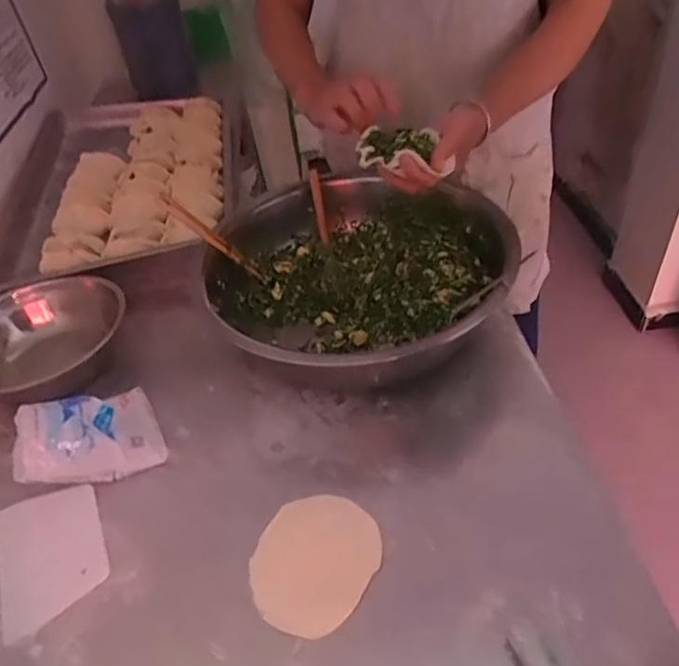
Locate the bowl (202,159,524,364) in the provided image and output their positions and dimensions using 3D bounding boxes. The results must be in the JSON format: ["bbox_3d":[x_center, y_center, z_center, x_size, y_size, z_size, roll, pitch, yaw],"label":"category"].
[{"bbox_3d":[0.016,-0.067,0.744,0.367,0.125,0.364,-4,43,4],"label":"bowl"}]

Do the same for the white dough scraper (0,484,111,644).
[{"bbox_3d":[-0.296,0.225,0.585,0.101,0.004,0.145,-22,47,-16],"label":"white dough scraper"}]

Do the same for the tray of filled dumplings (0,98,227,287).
[{"bbox_3d":[-0.399,-0.298,1.062,0.370,0.069,0.586,-8,43,-1],"label":"tray of filled dumplings"}]

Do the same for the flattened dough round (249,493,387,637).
[{"bbox_3d":[-0.024,0.215,0.546,0.111,0.004,0.131,18,48,25],"label":"flattened dough round"}]

